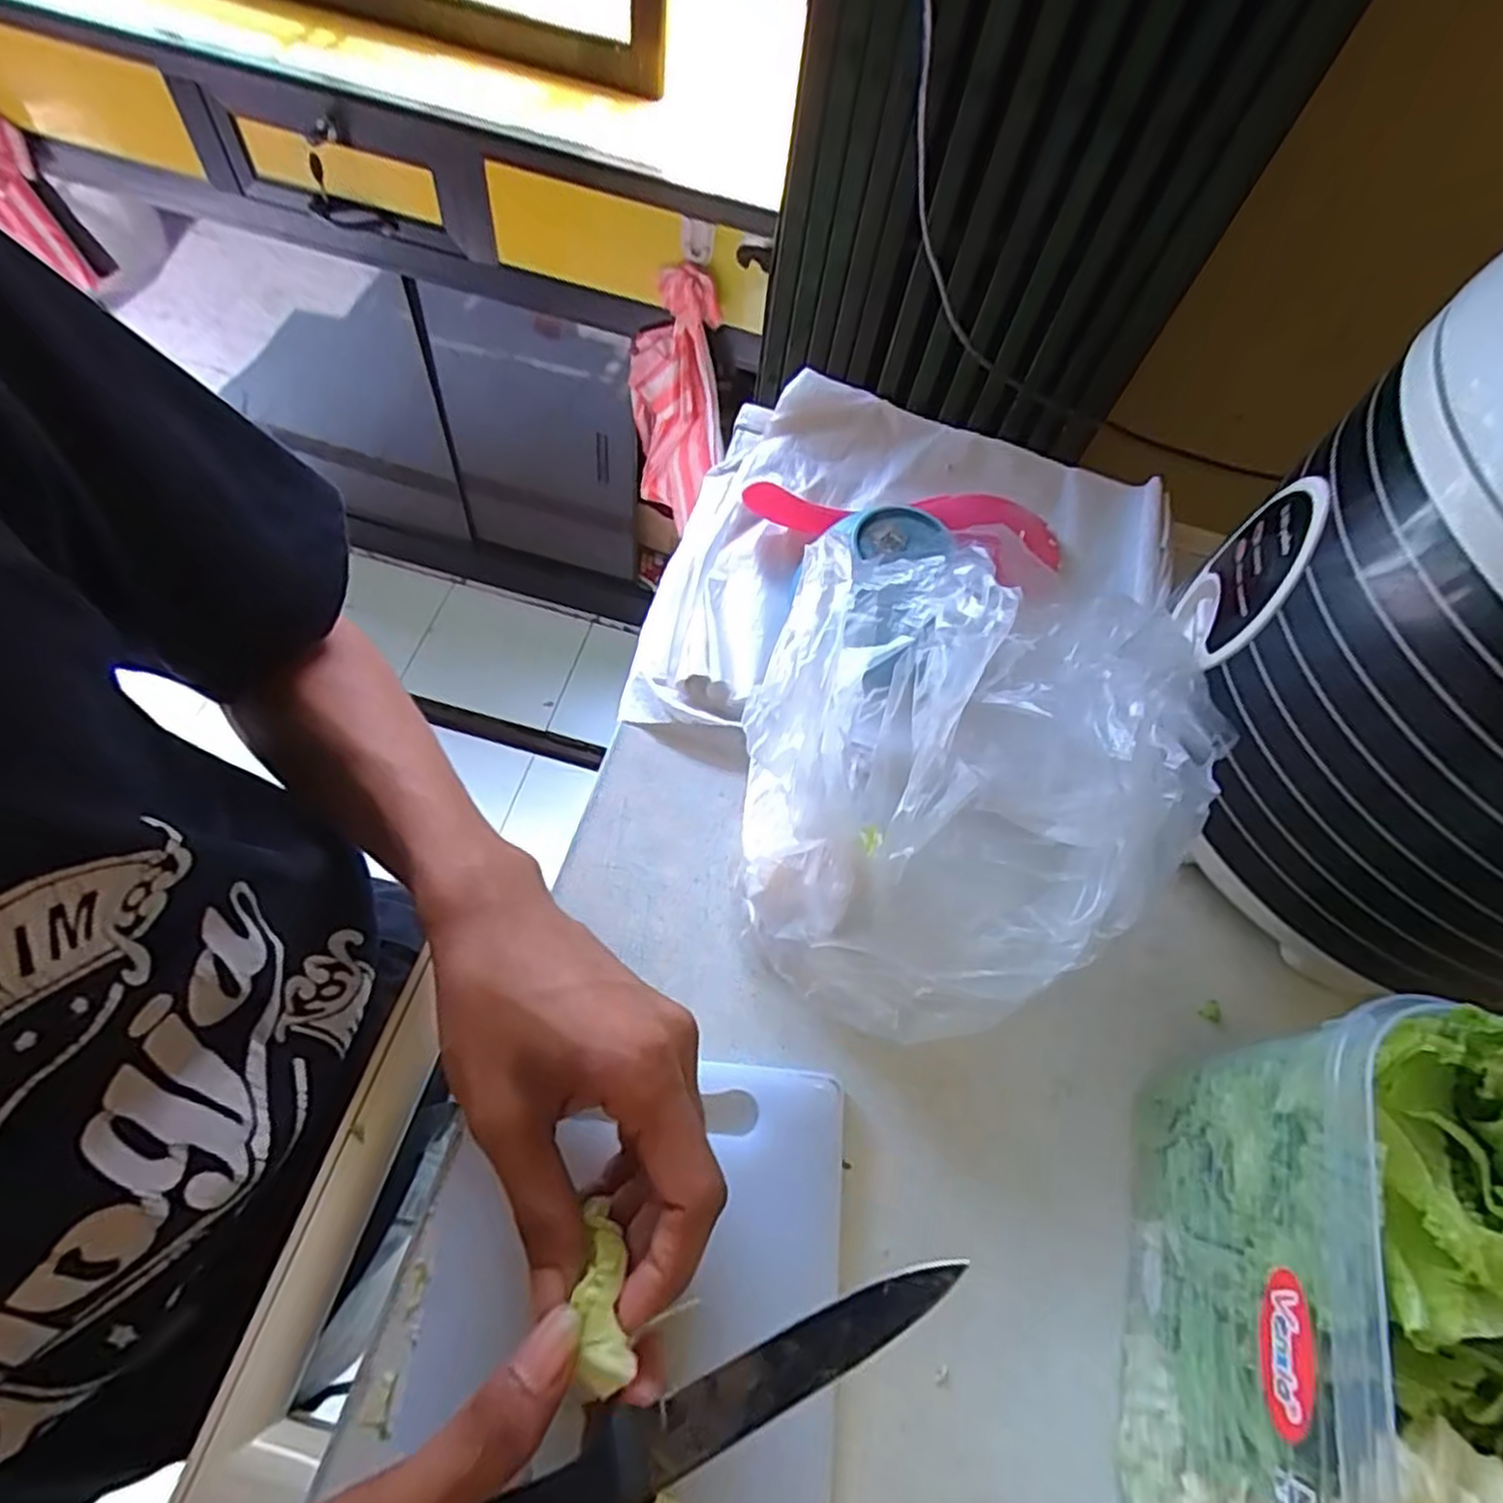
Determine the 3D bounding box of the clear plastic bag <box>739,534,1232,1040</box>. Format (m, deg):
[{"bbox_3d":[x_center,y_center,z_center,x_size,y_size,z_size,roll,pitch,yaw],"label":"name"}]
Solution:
[{"bbox_3d":[0.086,0.009,0.319,0.164,0.120,0.198,20,61,3],"label":"clear plastic bag"}]

